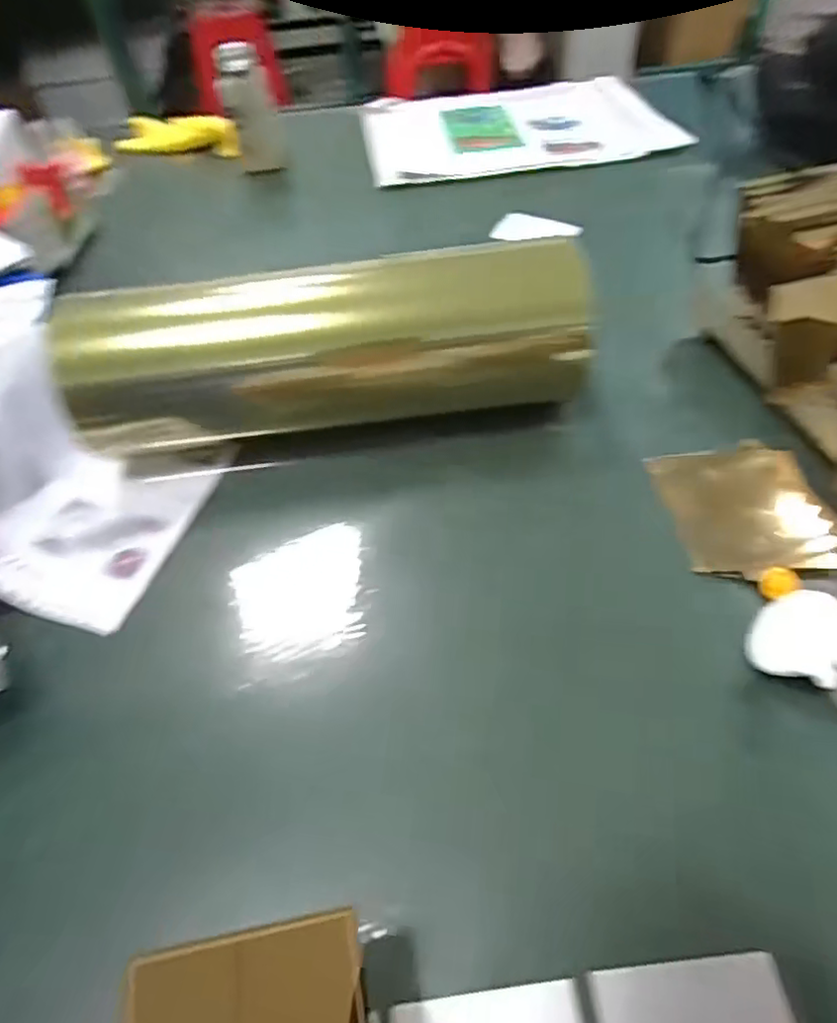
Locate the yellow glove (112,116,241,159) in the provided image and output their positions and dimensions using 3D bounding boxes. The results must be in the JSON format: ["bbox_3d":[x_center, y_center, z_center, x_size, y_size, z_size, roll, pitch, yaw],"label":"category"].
[{"bbox_3d":[-0.313,-0.494,0.812,0.193,0.031,0.065,4,53,7],"label":"yellow glove"}]

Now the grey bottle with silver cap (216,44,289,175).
[{"bbox_3d":[-0.203,-0.487,0.739,0.058,0.129,0.062,-10,52,-4],"label":"grey bottle with silver cap"}]

